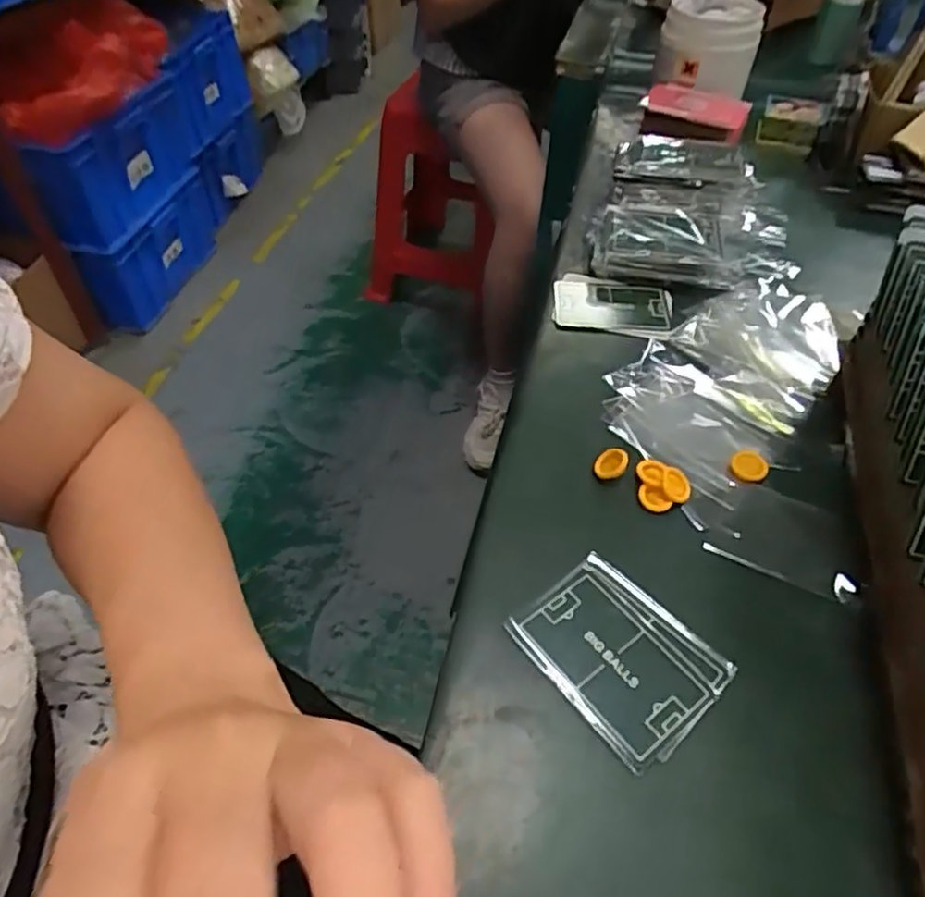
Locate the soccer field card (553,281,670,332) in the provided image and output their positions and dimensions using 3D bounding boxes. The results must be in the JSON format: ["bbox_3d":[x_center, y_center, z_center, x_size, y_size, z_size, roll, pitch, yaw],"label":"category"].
[{"bbox_3d":[0.112,-0.106,0.501,0.085,0.009,0.055,7,51,5],"label":"soccer field card"}]

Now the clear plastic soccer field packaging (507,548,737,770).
[{"bbox_3d":[0.075,0.097,0.317,0.071,0.006,0.088,-31,57,-25],"label":"clear plastic soccer field packaging"}]

